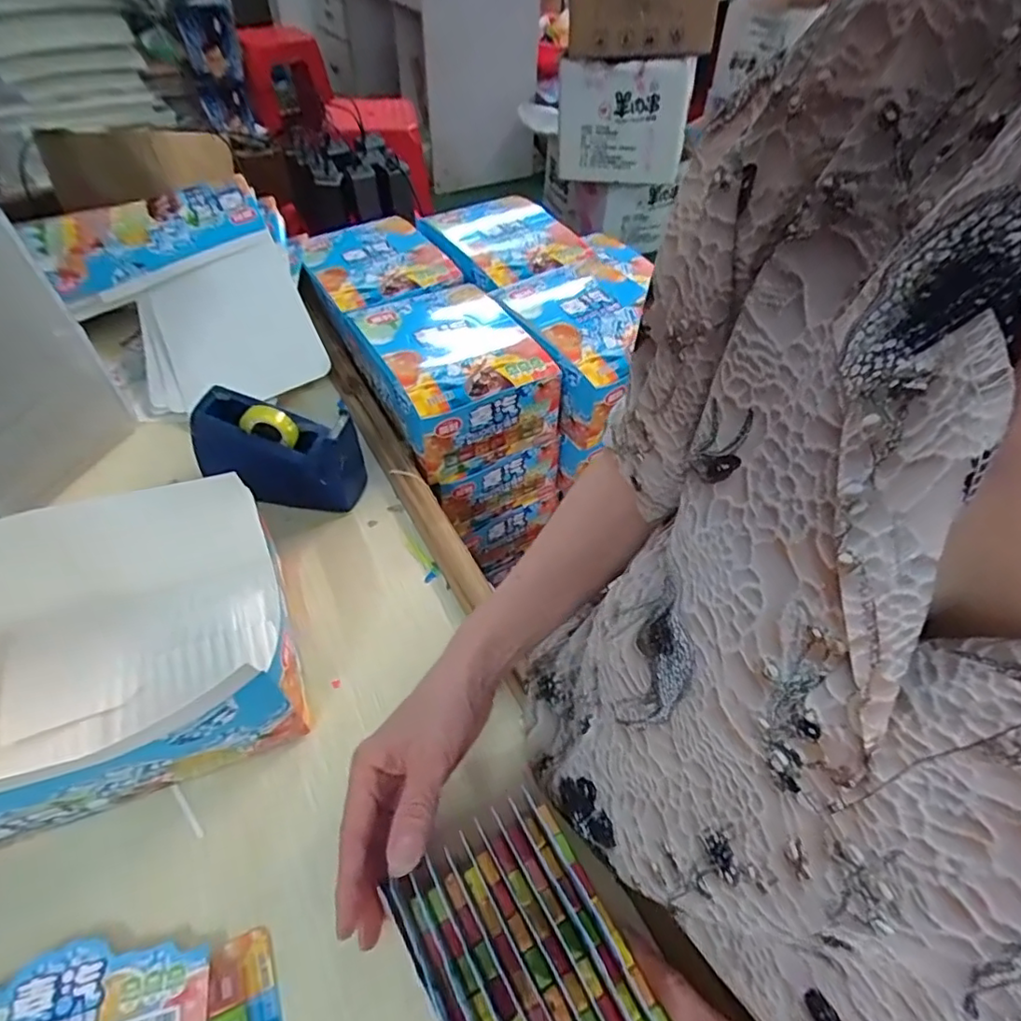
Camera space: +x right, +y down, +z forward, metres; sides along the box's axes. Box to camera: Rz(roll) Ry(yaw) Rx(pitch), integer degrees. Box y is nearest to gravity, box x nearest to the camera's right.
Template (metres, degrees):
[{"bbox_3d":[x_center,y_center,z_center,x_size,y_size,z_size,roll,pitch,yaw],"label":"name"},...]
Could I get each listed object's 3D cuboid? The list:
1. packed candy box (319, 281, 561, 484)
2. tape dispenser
[{"bbox_3d":[-0.068,-0.149,0.636,0.156,0.093,0.203,-21,53,-23],"label":"packed candy box"},{"bbox_3d":[-0.197,-0.044,0.510,0.135,0.091,0.048,12,48,5],"label":"tape dispenser"}]

